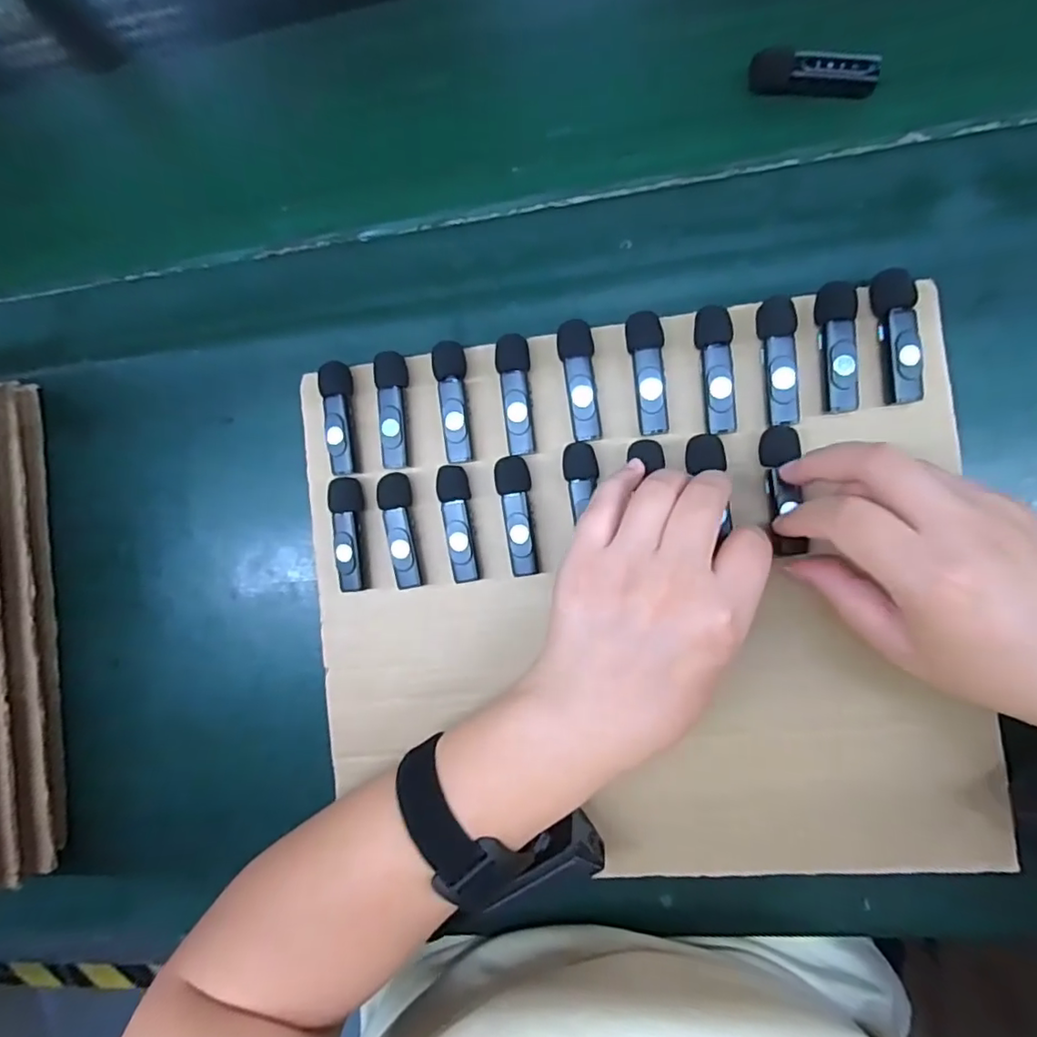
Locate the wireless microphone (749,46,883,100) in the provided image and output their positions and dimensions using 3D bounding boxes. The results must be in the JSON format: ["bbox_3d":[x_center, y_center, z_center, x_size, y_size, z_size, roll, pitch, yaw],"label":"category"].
[{"bbox_3d":[0.160,-0.242,0.313,0.065,0.015,0.017,8,89,9],"label":"wireless microphone"}]

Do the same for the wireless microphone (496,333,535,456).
[{"bbox_3d":[-0.001,-0.068,0.320,0.018,0.017,0.066,-4,87,9],"label":"wireless microphone"}]

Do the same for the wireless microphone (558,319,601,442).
[{"bbox_3d":[0.034,-0.075,0.316,0.018,0.013,0.063,-7,87,9],"label":"wireless microphone"}]

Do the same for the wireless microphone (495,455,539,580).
[{"bbox_3d":[0.000,-0.001,0.320,0.018,0.018,0.064,-7,87,9],"label":"wireless microphone"}]

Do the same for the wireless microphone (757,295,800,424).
[{"bbox_3d":[0.135,-0.081,0.297,0.018,0.009,0.064,-2,87,9],"label":"wireless microphone"}]

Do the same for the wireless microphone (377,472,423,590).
[{"bbox_3d":[-0.066,0.007,0.327,0.016,0.017,0.064,-13,86,8],"label":"wireless microphone"}]

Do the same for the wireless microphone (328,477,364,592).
[{"bbox_3d":[-0.099,0.009,0.333,0.017,0.014,0.064,-1,88,9],"label":"wireless microphone"}]

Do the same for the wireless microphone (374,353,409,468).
[{"bbox_3d":[-0.071,-0.062,0.331,0.017,0.016,0.065,-4,87,9],"label":"wireless microphone"}]

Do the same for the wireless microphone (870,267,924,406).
[{"bbox_3d":[0.192,-0.091,0.291,0.018,0.016,0.066,-6,87,9],"label":"wireless microphone"}]

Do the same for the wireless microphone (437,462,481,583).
[{"bbox_3d":[-0.033,0.003,0.323,0.017,0.019,0.065,-8,87,9],"label":"wireless microphone"}]

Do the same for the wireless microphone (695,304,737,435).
[{"bbox_3d":[0.104,-0.078,0.302,0.018,0.010,0.066,-2,87,9],"label":"wireless microphone"}]

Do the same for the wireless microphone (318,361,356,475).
[{"bbox_3d":[-0.104,-0.058,0.336,0.015,0.015,0.063,-3,87,9],"label":"wireless microphone"}]

